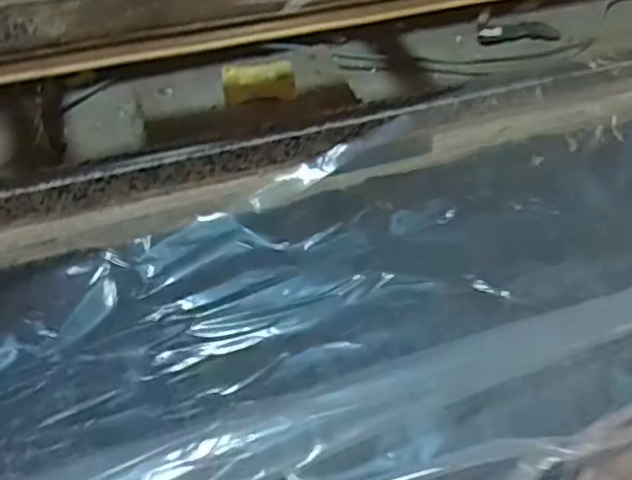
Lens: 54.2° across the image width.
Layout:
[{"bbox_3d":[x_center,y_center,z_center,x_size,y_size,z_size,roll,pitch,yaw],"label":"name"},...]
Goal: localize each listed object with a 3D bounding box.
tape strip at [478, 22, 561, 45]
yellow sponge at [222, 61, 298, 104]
[{"bbox_3d":[0.168,-0.174,0.514,0.068,0.004,0.023,-8,53,-9],"label":"tape strip"},{"bbox_3d":[-0.038,-0.107,0.423,0.048,0.016,0.021,-8,53,-9],"label":"yellow sponge"}]

